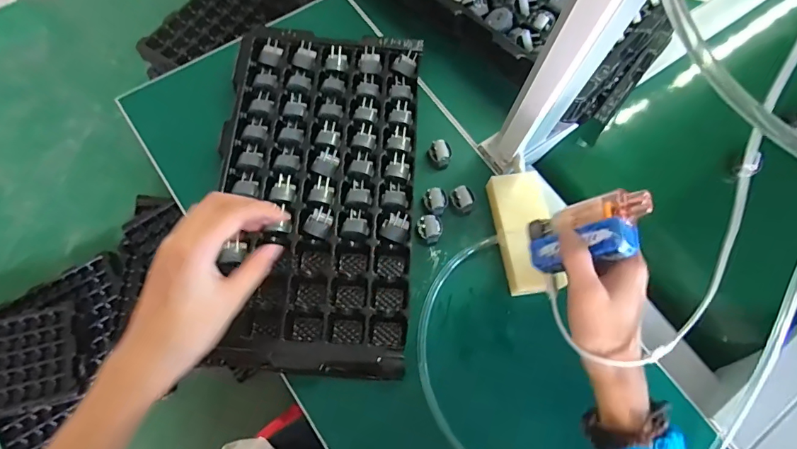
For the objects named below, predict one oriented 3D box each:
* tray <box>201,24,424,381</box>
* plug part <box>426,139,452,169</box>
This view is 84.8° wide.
[{"bbox_3d":[-0.075,-0.037,0.441,0.185,0.032,0.351,2,70,-2],"label":"tray"},{"bbox_3d":[0.044,-0.075,0.464,0.026,0.023,0.023,15,70,3],"label":"plug part"}]

